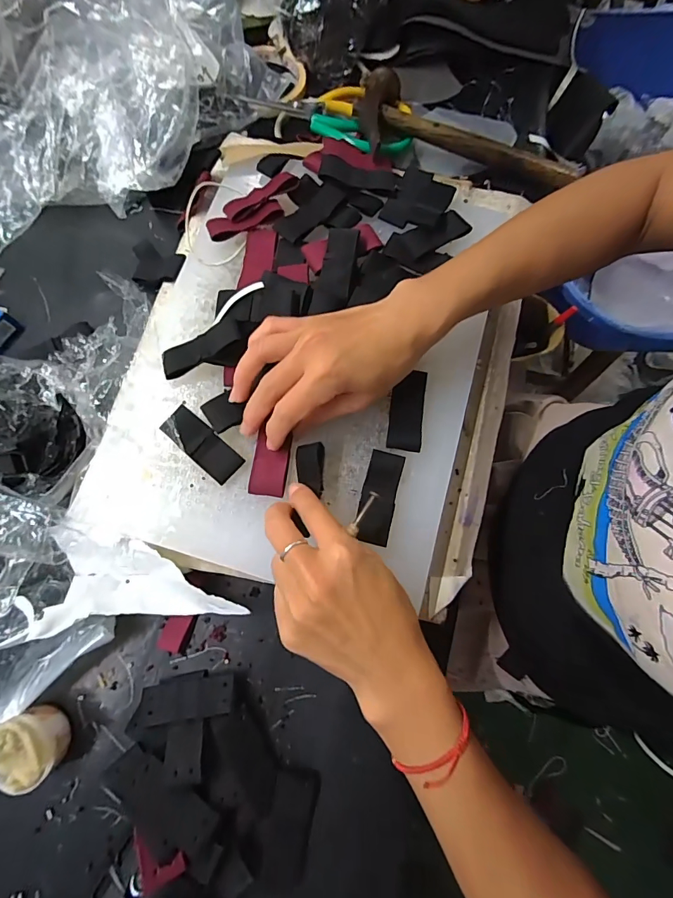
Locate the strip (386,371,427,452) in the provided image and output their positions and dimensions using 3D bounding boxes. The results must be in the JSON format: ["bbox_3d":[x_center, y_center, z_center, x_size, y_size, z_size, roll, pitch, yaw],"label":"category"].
[{"bbox_3d":[0.054,-0.030,0.318,0.025,0.005,0.064,9,76,1],"label":"strip"}]

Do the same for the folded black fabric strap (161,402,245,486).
[{"bbox_3d":[-0.100,-0.004,0.309,0.066,0.005,0.025,40,78,8],"label":"folded black fabric strap"}]

